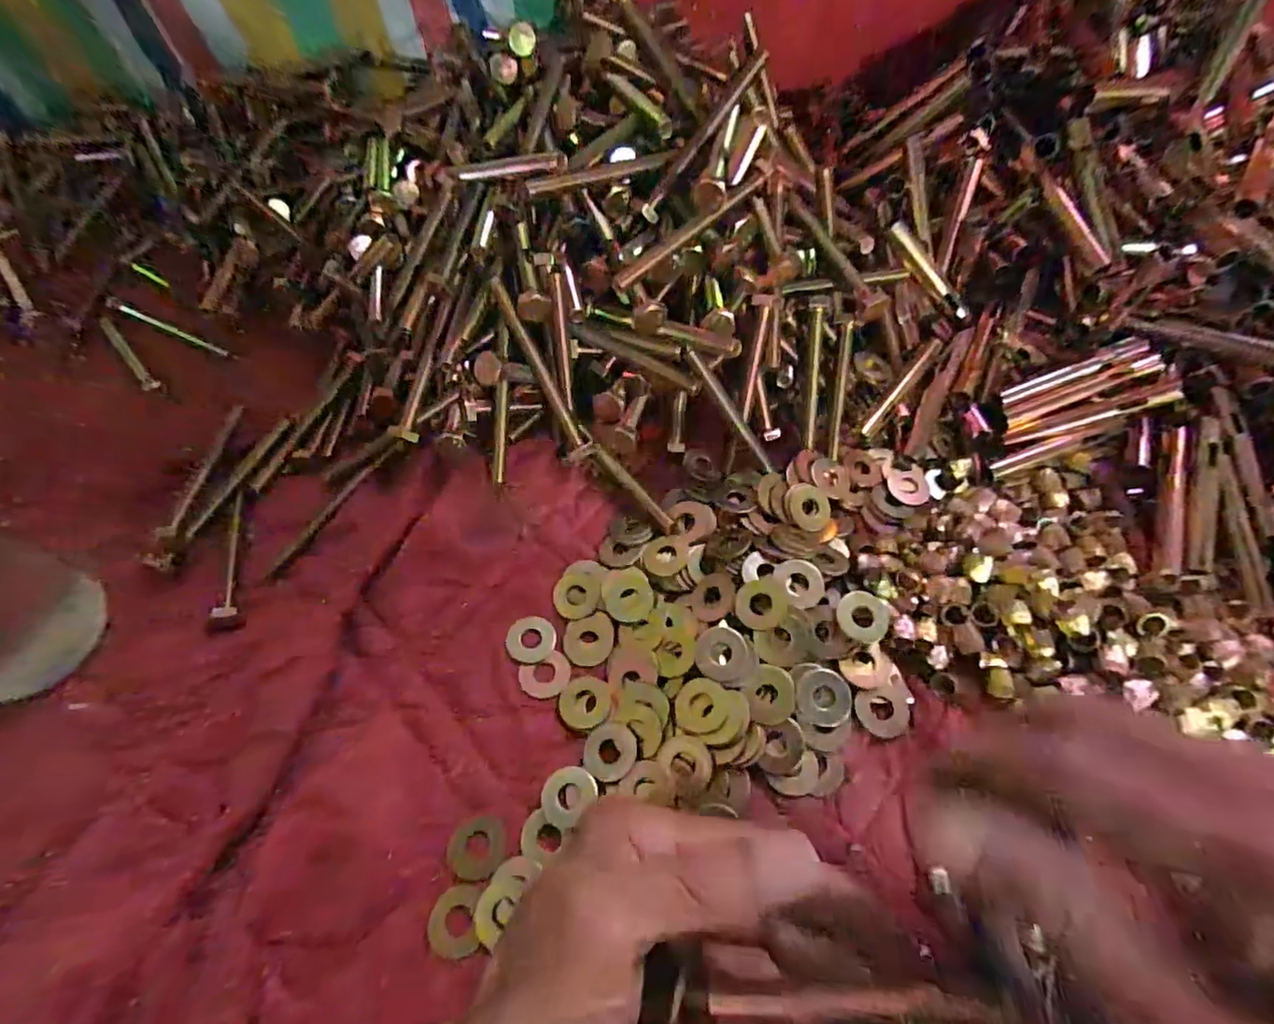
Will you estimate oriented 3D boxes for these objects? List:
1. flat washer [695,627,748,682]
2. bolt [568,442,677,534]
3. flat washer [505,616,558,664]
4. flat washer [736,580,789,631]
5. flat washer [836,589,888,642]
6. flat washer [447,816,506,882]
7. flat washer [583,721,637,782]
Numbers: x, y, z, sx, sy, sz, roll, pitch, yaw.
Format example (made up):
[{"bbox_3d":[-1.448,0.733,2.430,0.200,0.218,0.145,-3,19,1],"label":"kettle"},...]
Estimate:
[{"bbox_3d":[0.039,0.066,0.271,0.023,0.004,0.024,0,67,0],"label":"flat washer"},{"bbox_3d":[-0.006,-0.015,0.324,0.074,0.010,0.017,36,68,20],"label":"bolt"},{"bbox_3d":[-0.054,0.063,0.291,0.024,0.004,0.024,39,68,21],"label":"flat washer"},{"bbox_3d":[0.059,0.044,0.276,0.024,0.004,0.023,-1,60,1],"label":"flat washer"},{"bbox_3d":[0.107,0.050,0.275,0.024,0.004,0.023,0,81,1],"label":"flat washer"},{"bbox_3d":[-0.068,0.141,0.245,0.022,0.004,0.023,-1,60,1],"label":"flat washer"},{"bbox_3d":[-0.012,0.107,0.261,0.023,0.004,0.025,-1,60,1],"label":"flat washer"}]

